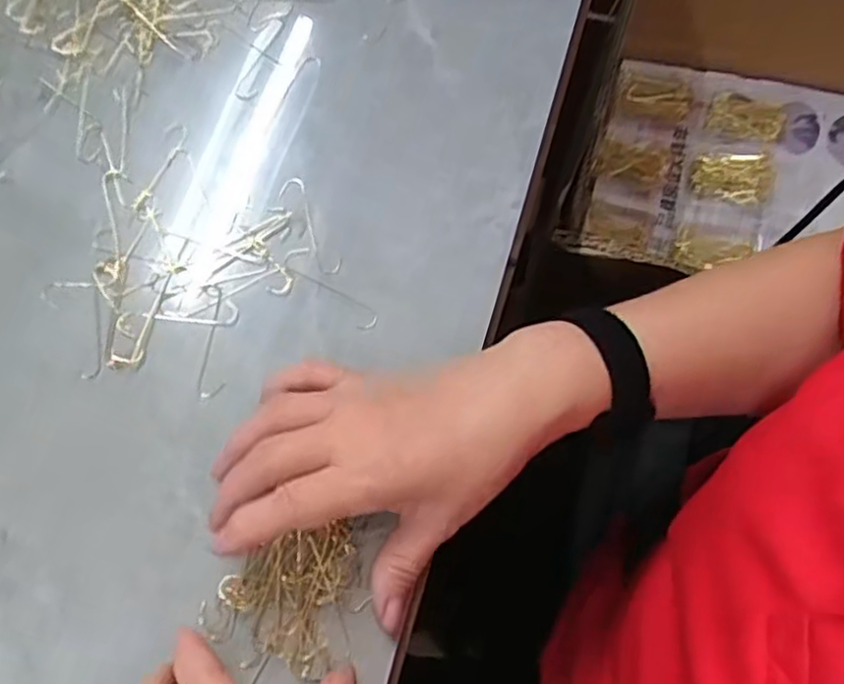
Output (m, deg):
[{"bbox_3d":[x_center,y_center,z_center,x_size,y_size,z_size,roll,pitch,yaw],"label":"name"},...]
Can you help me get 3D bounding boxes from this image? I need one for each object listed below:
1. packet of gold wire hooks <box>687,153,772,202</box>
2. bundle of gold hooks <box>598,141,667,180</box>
[{"bbox_3d":[0.289,-0.157,0.679,0.074,0.007,0.046,5,90,7],"label":"packet of gold wire hooks"},{"bbox_3d":[0.203,-0.178,0.694,0.060,0.020,0.051,10,72,5],"label":"bundle of gold hooks"}]

